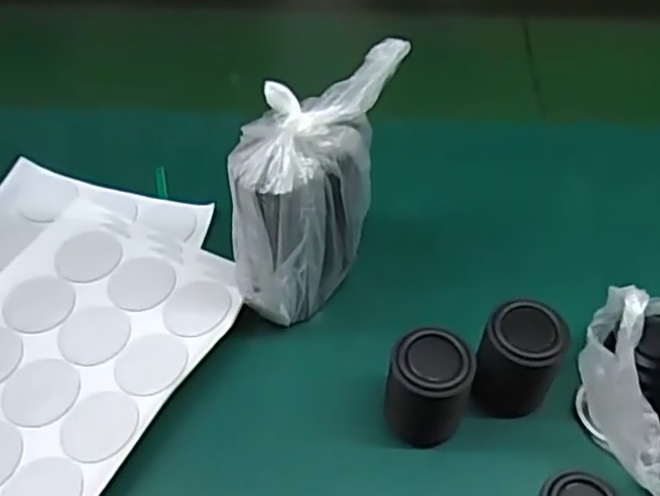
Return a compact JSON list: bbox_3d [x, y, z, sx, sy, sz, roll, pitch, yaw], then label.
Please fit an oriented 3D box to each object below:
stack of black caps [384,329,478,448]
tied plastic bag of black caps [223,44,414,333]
[{"bbox_3d":[0.048,0.072,0.348,0.040,0.064,0.036,12,51,10],"label":"stack of black caps"},{"bbox_3d":[-0.008,-0.030,0.376,0.056,0.122,0.112,20,53,16],"label":"tied plastic bag of black caps"}]

